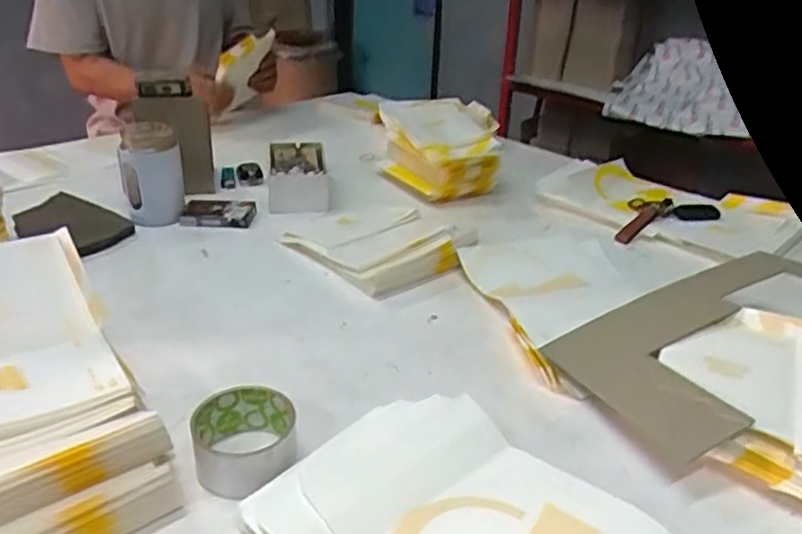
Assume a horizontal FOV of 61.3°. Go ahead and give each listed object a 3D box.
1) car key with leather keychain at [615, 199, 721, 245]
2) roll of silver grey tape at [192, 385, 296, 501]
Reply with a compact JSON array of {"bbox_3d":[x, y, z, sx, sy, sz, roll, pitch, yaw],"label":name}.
[{"bbox_3d":[0.380,-0.073,1.008,0.193,0.028,0.084,-9,29,-22],"label":"car key with leather keychain"},{"bbox_3d":[-0.125,0.141,0.546,0.080,0.048,0.082,2,26,-1],"label":"roll of silver grey tape"}]

